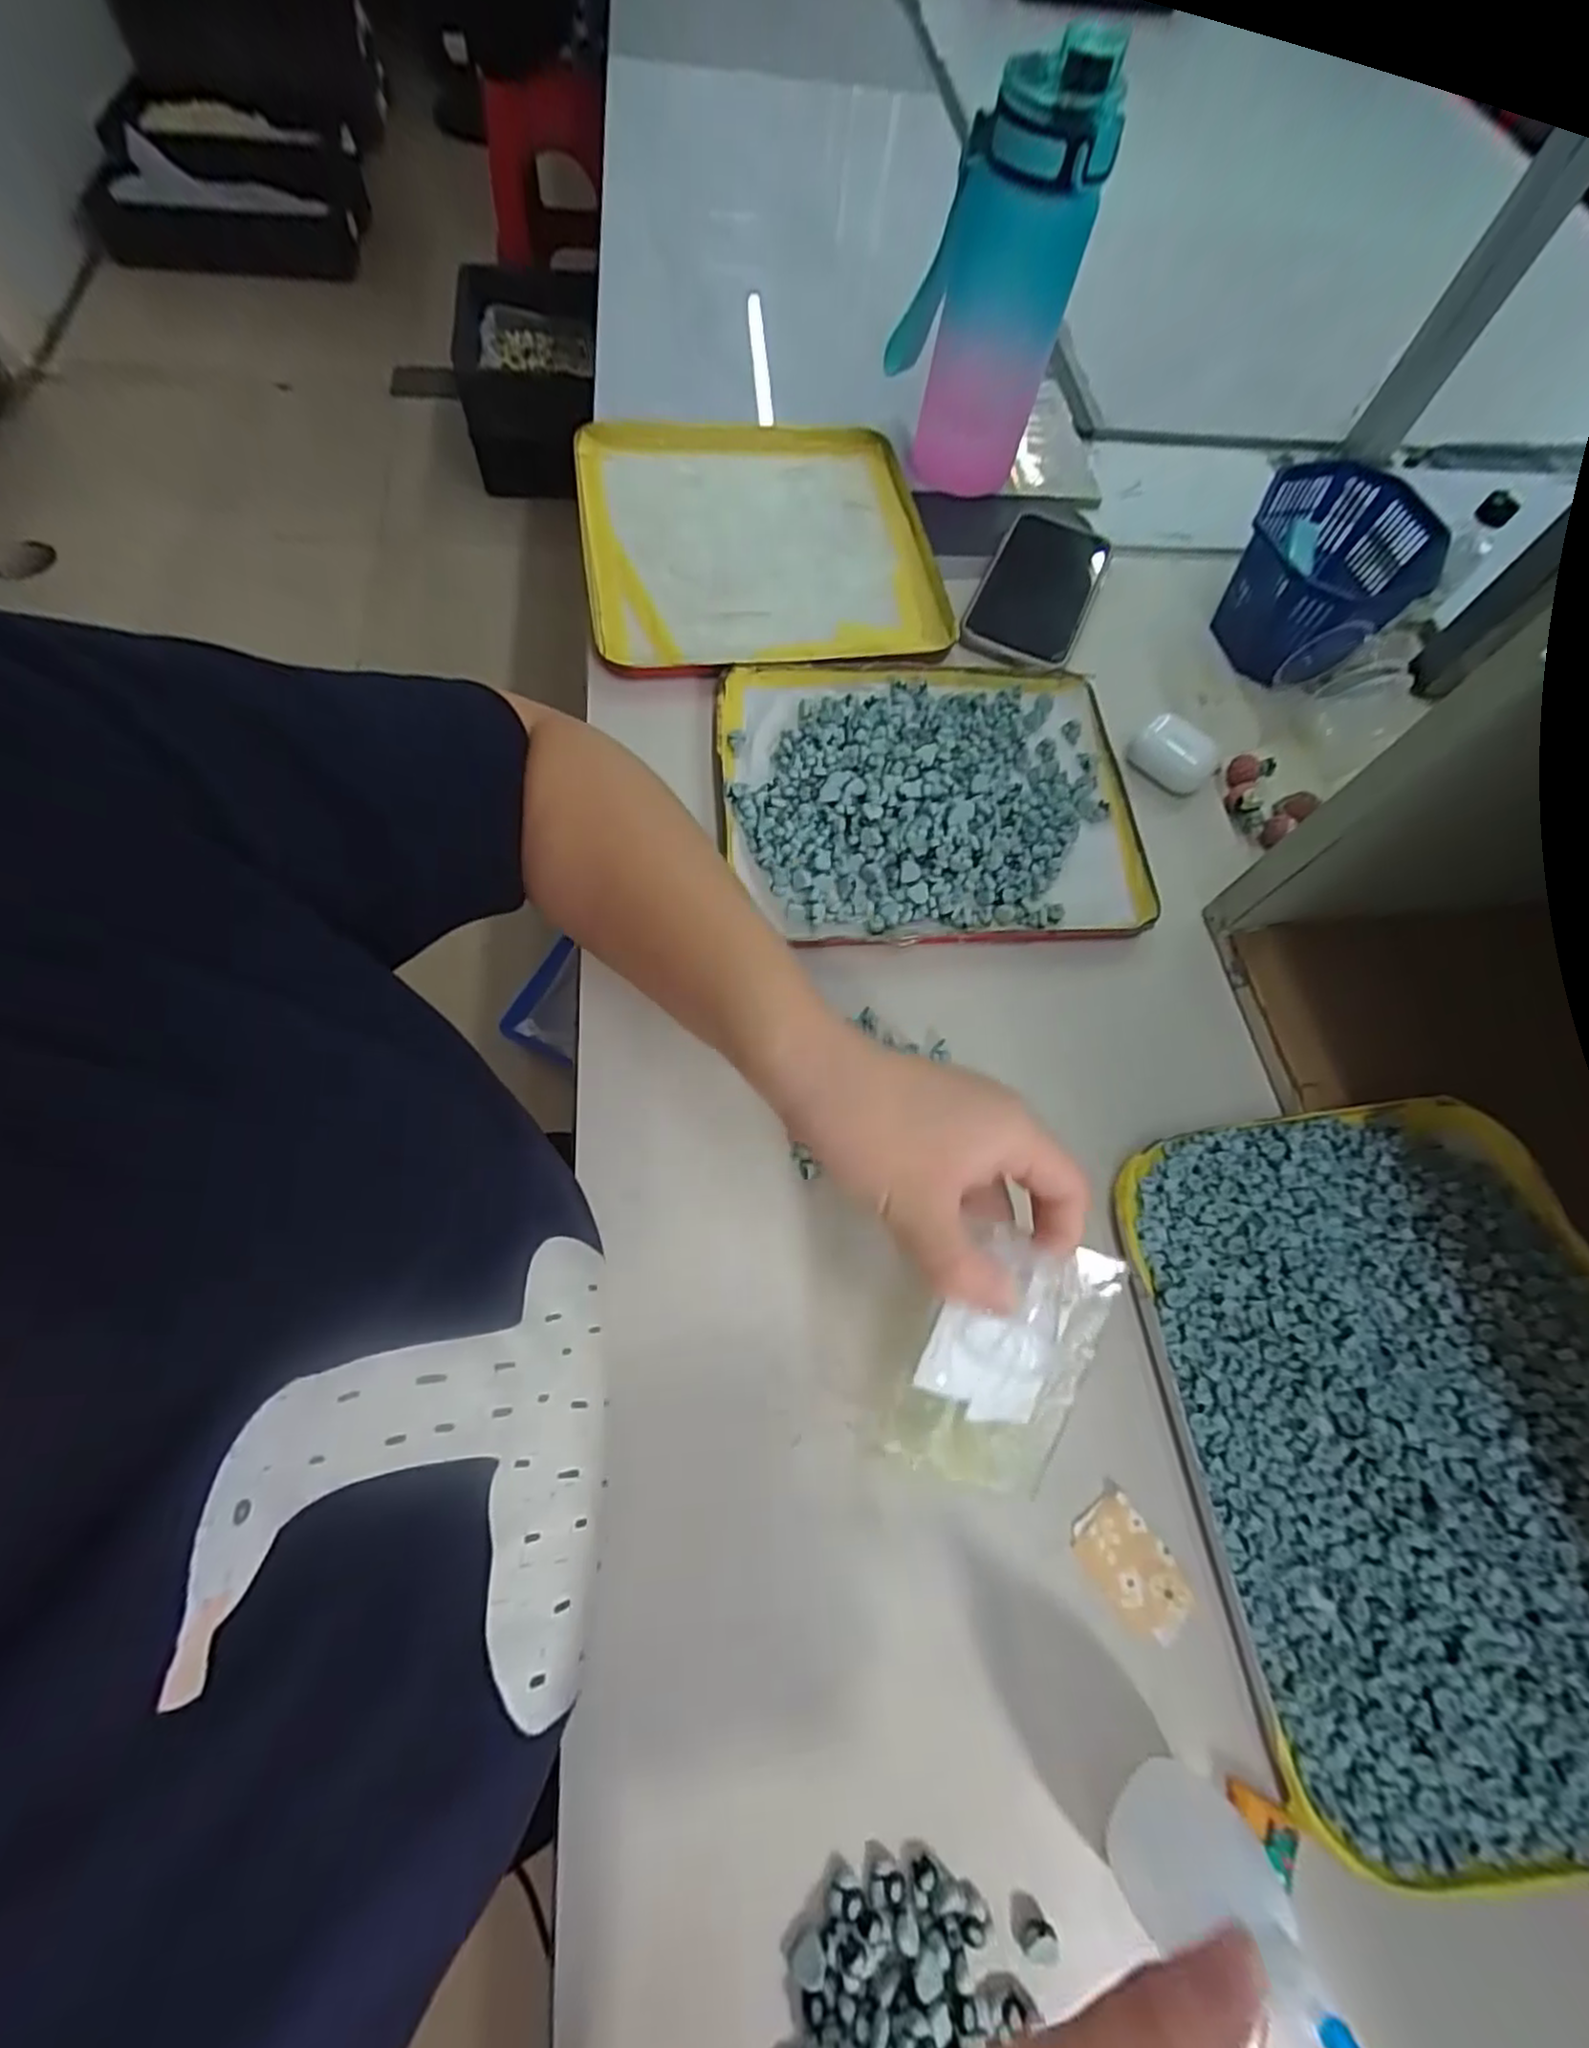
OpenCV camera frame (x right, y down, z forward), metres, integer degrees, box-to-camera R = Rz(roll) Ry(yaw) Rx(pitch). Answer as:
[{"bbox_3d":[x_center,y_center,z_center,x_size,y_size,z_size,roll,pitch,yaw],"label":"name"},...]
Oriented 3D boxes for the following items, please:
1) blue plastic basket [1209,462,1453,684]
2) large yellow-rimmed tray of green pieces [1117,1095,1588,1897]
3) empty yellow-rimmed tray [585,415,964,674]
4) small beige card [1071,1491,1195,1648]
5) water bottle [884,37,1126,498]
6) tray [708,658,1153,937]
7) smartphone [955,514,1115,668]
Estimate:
[{"bbox_3d":[0.375,-0.318,0.524,0.117,0.074,0.166,29,69,7],"label":"blue plastic basket"},{"bbox_3d":[0.270,0.173,0.308,0.205,0.025,0.271,-7,67,-5],"label":"large yellow-rimmed tray of green pieces"},{"bbox_3d":[-0.025,-0.351,0.514,0.241,0.017,0.257,-8,67,-6],"label":"empty yellow-rimmed tray"},{"bbox_3d":[0.139,0.222,0.294,0.032,0.004,0.049,-33,75,-15],"label":"small beige card"},{"bbox_3d":[0.129,-0.497,0.489,0.106,0.206,0.116,6,69,-2],"label":"water bottle"},{"bbox_3d":[0.082,-0.142,0.434,0.245,0.016,0.203,-5,67,-4],"label":"tray"},{"bbox_3d":[0.176,-0.314,0.516,0.077,0.007,0.161,23,68,8],"label":"smartphone"}]

